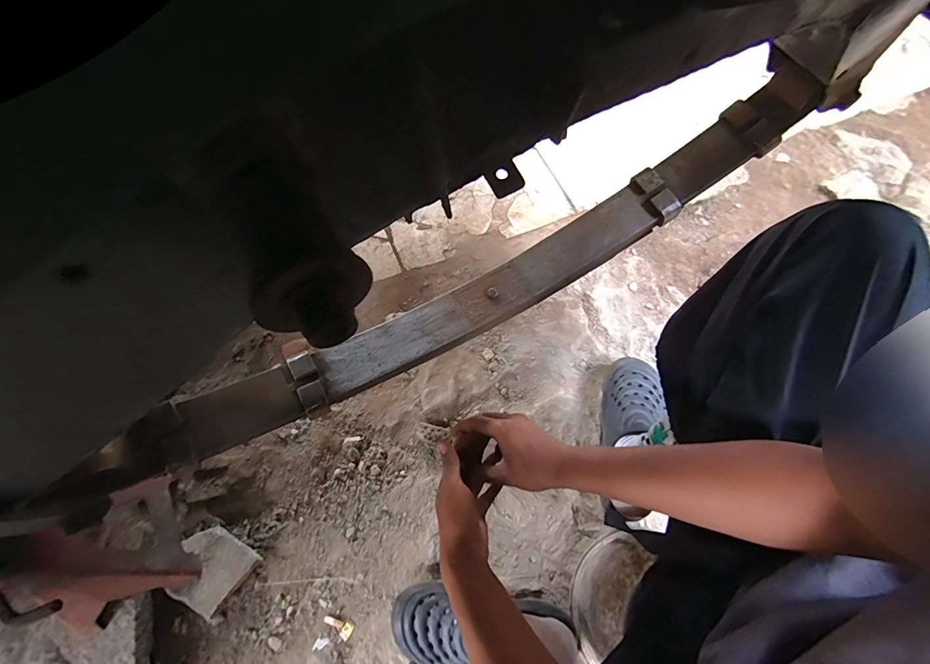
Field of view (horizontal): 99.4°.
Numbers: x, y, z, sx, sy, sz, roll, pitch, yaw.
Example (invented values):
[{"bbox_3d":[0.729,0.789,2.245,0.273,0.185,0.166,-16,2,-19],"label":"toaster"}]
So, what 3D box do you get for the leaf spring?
[{"bbox_3d":[0.035,-0.068,0.466,0.782,0.137,0.067,-27,72,-12],"label":"leaf spring"}]

